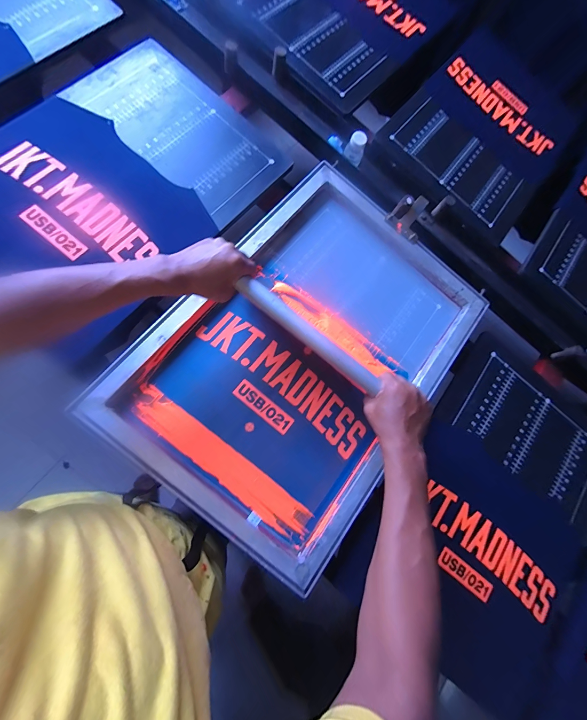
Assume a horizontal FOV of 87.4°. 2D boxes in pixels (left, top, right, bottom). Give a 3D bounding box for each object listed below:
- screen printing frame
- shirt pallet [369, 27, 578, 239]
[{"bbox_3d":[0.036,-0.018,0.578,0.460,0.036,0.656,40,74,-1],"label":"screen printing frame"},{"bbox_3d":[0.509,-0.599,0.806,0.399,0.032,0.597,41,75,-1],"label":"shirt pallet"}]

